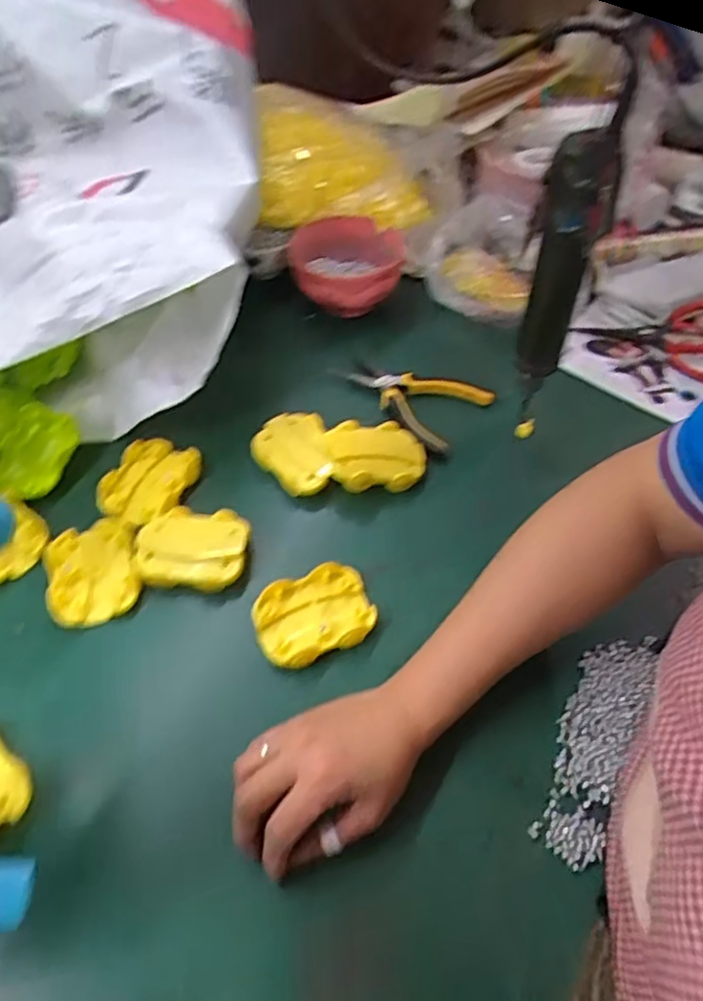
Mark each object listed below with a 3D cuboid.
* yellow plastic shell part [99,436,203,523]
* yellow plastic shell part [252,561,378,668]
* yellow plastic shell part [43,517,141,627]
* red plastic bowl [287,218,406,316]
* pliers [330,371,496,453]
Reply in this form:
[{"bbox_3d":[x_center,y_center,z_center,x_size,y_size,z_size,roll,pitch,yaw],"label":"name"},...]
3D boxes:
[{"bbox_3d":[-0.178,-0.019,0.581,0.066,0.023,0.090,18,54,15],"label":"yellow plastic shell part"},{"bbox_3d":[-0.028,0.086,0.496,0.088,0.017,0.065,-19,54,-14],"label":"yellow plastic shell part"},{"bbox_3d":[-0.204,0.054,0.516,0.066,0.014,0.087,-11,53,-12],"label":"yellow plastic shell part"},{"bbox_3d":[-0.005,-0.255,0.726,0.123,0.061,0.139,2,52,2],"label":"red plastic bowl"},{"bbox_3d":[0.053,-0.105,0.636,0.141,0.010,0.096,31,58,23],"label":"pliers"}]

